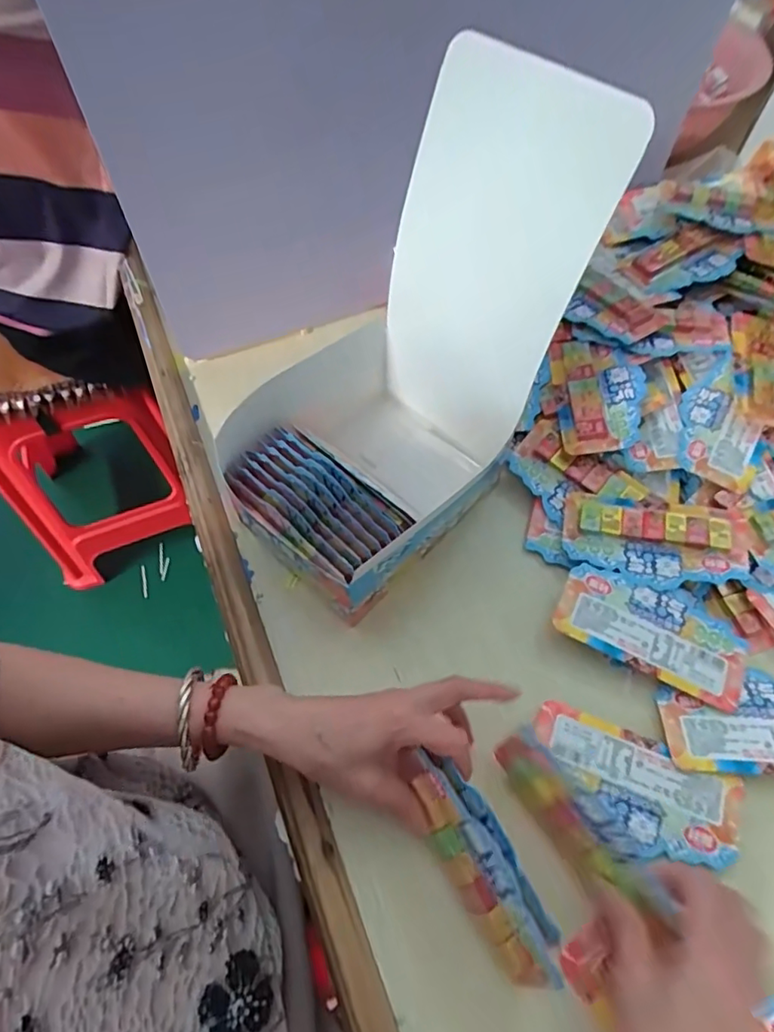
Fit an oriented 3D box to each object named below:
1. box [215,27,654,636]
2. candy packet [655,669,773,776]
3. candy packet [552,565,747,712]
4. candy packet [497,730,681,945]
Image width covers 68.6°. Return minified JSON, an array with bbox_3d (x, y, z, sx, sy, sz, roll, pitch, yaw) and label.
[{"bbox_3d":[-0.002,-0.109,0.399,0.176,0.283,0.252,36,67,19],"label":"box"},{"bbox_3d":[0.280,0.153,0.419,0.145,0.008,0.071,2,60,1],"label":"candy packet"},{"bbox_3d":[0.210,0.087,0.450,0.145,0.012,0.074,24,63,13],"label":"candy packet"},{"bbox_3d":[0.120,0.201,0.371,0.015,0.058,0.123,-19,59,-37],"label":"candy packet"}]

